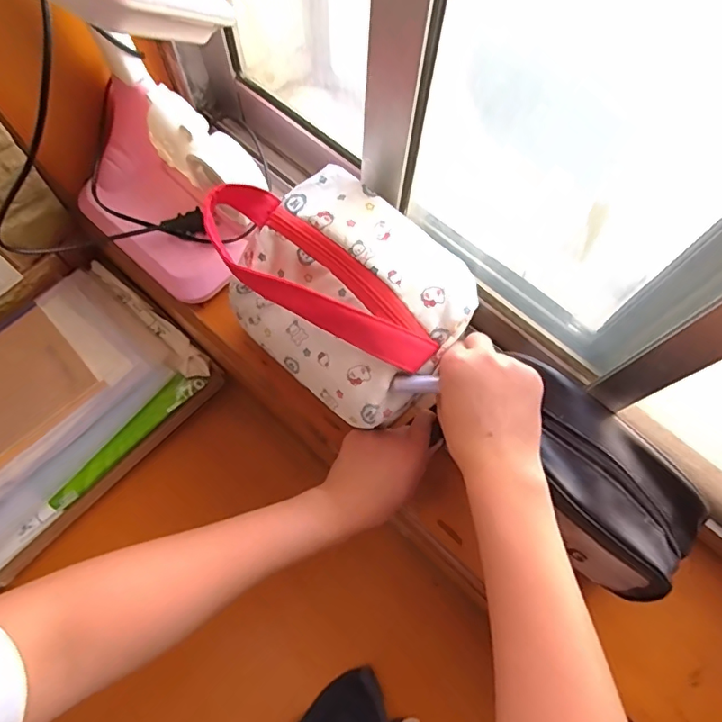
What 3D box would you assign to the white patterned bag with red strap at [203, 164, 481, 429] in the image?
[{"bbox_3d":[-0.021,-0.066,0.445,0.222,0.087,0.153,40,73,12],"label":"white patterned bag with red strap"}]

